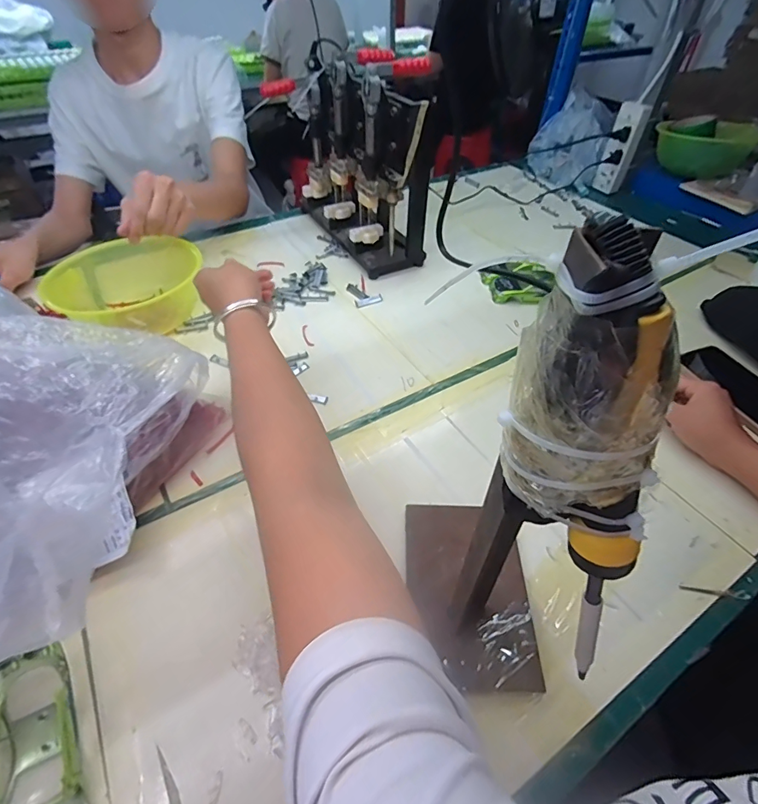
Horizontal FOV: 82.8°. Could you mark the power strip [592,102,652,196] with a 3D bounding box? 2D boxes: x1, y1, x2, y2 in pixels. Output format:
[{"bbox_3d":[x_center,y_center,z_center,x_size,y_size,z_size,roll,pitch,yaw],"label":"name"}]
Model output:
[{"bbox_3d":[0.496,-0.516,0.890,0.056,0.171,0.035,19,49,16],"label":"power strip"}]

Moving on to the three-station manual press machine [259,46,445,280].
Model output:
[{"bbox_3d":[-0.039,-0.382,0.684,0.107,0.261,0.263,-29,54,-25],"label":"three-station manual press machine"}]

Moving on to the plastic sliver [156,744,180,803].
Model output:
[{"bbox_3d":[-0.140,0.255,0.287,0.006,0.004,0.050,-25,52,-22],"label":"plastic sliver"}]

